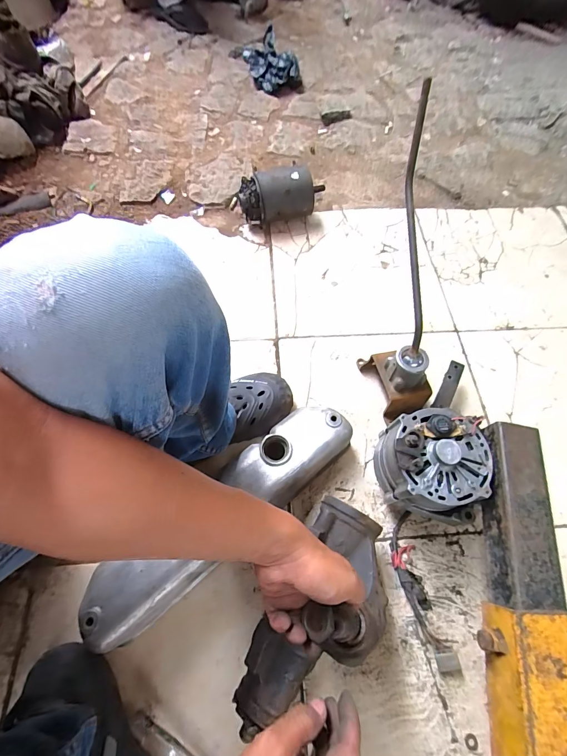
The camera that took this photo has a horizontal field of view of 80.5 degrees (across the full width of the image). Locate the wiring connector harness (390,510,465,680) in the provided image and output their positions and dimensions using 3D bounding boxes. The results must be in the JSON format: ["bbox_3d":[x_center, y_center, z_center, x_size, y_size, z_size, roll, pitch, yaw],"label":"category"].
[{"bbox_3d":[0.213,0.335,0.526,0.049,0.025,0.220,-11,65,-7],"label":"wiring connector harness"}]

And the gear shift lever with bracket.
[{"bbox_3d":[0.209,-0.168,0.582,0.111,0.140,0.510,-2,110,2],"label":"gear shift lever with bracket"}]

